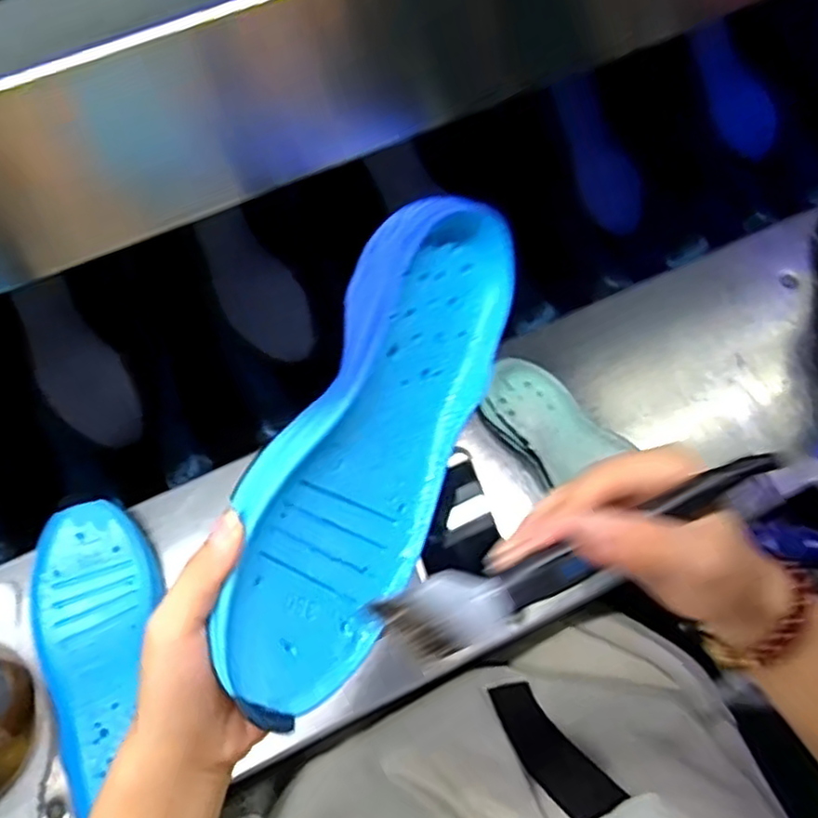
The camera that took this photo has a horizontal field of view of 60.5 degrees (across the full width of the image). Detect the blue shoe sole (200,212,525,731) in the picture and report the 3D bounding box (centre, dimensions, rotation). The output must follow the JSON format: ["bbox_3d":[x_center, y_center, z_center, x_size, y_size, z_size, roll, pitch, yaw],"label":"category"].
[{"bbox_3d":[-0.018,0.015,0.352,0.097,0.042,0.255,35,70,-34],"label":"blue shoe sole"}]

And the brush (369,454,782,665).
[{"bbox_3d":[0.070,0.057,0.281,0.166,0.015,0.030,-25,74,2],"label":"brush"}]

